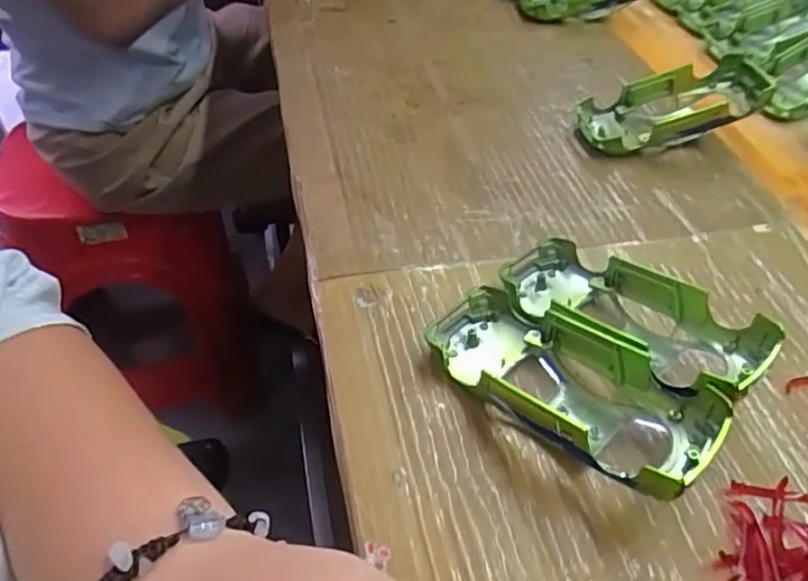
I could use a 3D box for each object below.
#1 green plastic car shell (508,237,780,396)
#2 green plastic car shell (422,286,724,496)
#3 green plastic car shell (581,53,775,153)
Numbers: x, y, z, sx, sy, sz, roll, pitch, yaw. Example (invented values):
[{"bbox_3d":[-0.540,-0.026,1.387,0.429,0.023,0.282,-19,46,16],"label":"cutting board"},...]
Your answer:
[{"bbox_3d":[0.108,0.011,0.303,0.125,0.046,0.062,37,55,25],"label":"green plastic car shell"},{"bbox_3d":[0.071,0.040,0.276,0.128,0.042,0.062,36,54,25],"label":"green plastic car shell"},{"bbox_3d":[0.204,-0.135,0.453,0.143,0.030,0.056,-16,44,1],"label":"green plastic car shell"}]

